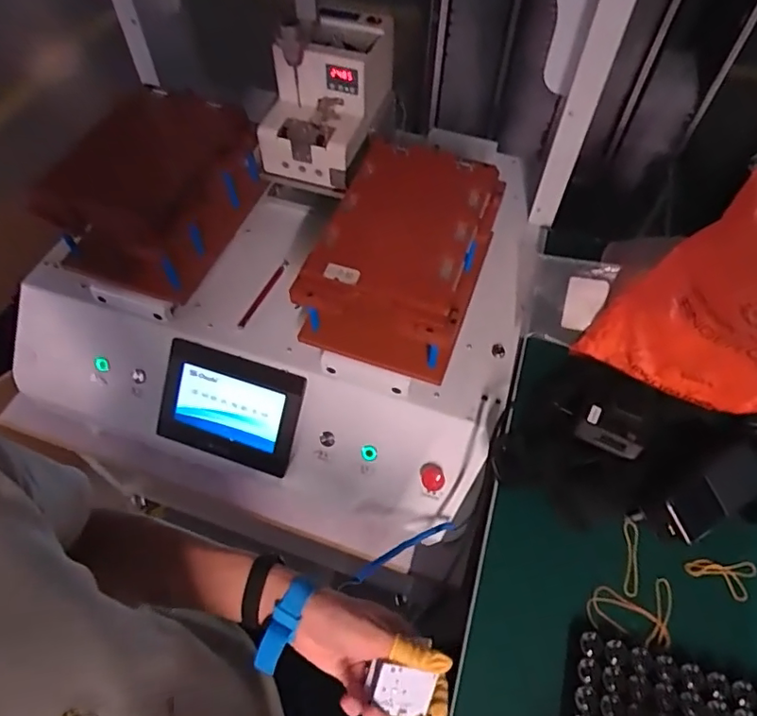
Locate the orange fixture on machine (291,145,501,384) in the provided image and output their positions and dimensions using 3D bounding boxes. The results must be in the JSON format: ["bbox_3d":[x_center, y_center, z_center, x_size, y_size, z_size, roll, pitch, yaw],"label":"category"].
[{"bbox_3d":[0.034,-0.132,0.696,0.188,0.136,0.254,17,59,9],"label":"orange fixture on machine"}]

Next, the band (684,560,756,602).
[{"bbox_3d":[0.368,0.228,0.586,0.062,0.007,0.041,26,69,21],"label":"band"}]

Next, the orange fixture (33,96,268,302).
[{"bbox_3d":[-0.299,-0.231,0.755,0.200,0.135,0.264,17,59,9],"label":"orange fixture"}]

